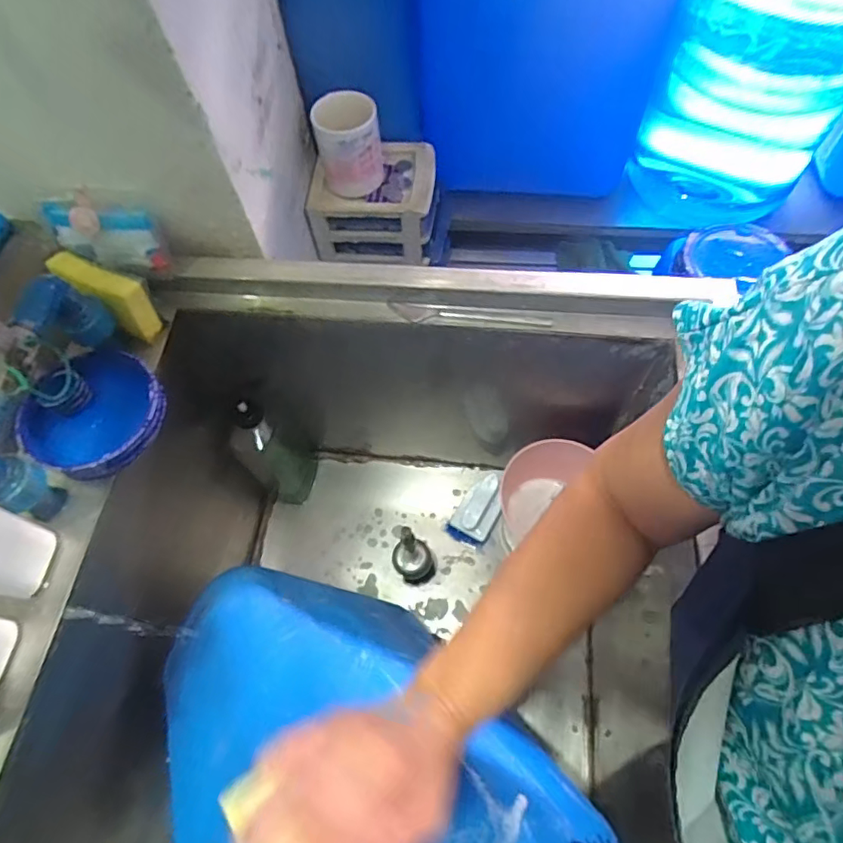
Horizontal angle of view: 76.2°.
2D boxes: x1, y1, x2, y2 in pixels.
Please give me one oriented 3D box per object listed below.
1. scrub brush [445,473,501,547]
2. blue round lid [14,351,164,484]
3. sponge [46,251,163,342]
[{"bbox_3d":[0.085,0.132,0.807,0.060,0.066,0.099,32,70,17],"label":"scrub brush"},{"bbox_3d":[-0.297,-0.007,0.505,0.112,0.048,0.125,11,66,9],"label":"blue round lid"},{"bbox_3d":[-0.309,-0.127,0.531,0.094,0.060,0.035,30,70,17],"label":"sponge"}]

